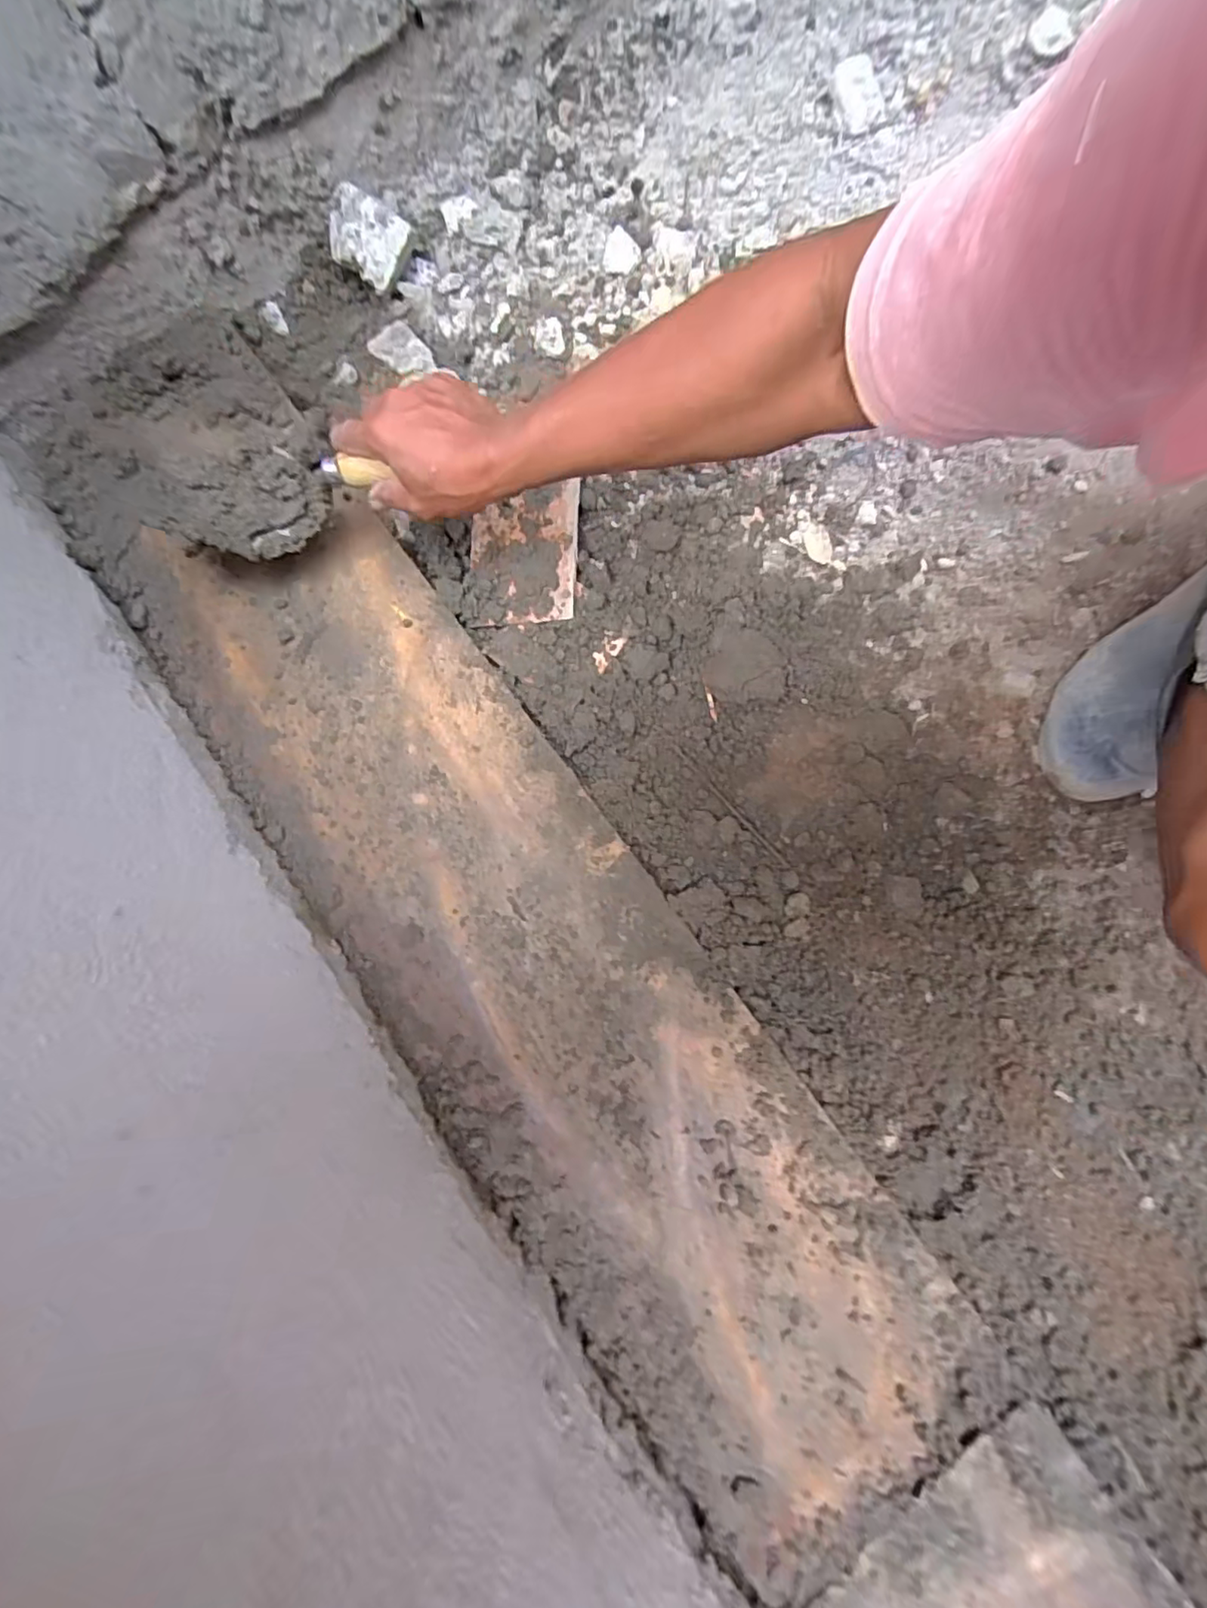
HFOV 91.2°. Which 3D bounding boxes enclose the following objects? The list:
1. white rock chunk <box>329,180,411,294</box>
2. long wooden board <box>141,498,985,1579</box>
[{"bbox_3d":[-0.257,-0.613,0.639,0.080,0.028,0.068,27,115,-16],"label":"white rock chunk"},{"bbox_3d":[-0.065,0.115,0.512,0.231,0.025,0.920,-34,81,-5],"label":"long wooden board"}]

